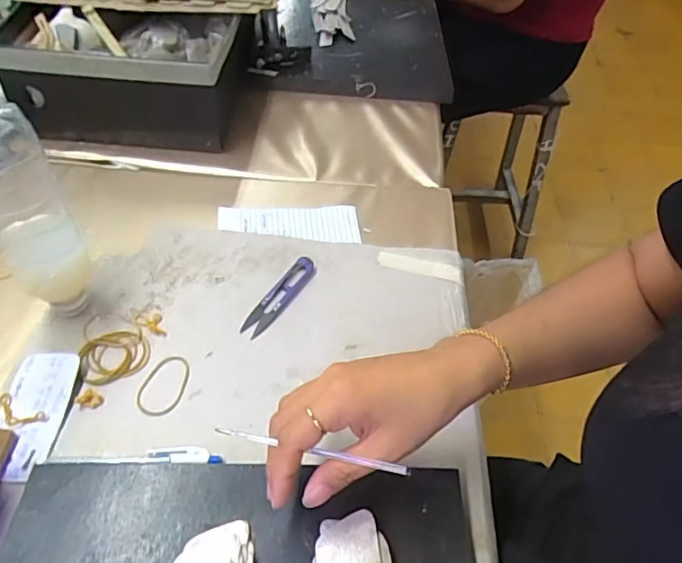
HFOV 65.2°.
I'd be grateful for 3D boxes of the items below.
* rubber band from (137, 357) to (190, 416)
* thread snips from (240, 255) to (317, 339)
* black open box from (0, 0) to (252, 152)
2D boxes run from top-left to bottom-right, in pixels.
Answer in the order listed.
[{"bbox_3d":[-0.148,0.087,0.449,0.035,0.004,0.056,14,50,8],"label":"rubber band"},{"bbox_3d":[-0.058,0.013,0.511,0.022,0.011,0.100,26,53,17],"label":"thread snips"},{"bbox_3d":[-0.255,-0.252,0.658,0.266,0.119,0.150,1,50,-3],"label":"black open box"}]

